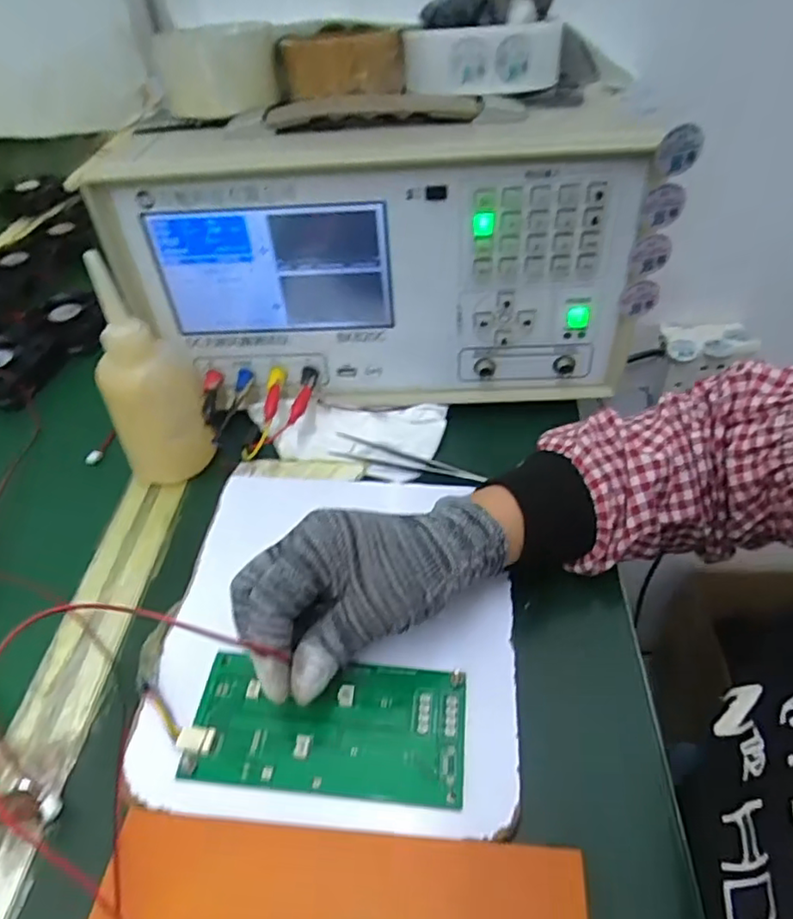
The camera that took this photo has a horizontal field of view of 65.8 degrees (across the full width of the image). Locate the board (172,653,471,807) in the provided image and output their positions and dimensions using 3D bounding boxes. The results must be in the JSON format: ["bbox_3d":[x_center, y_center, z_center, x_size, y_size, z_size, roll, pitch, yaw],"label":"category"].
[{"bbox_3d":[-0.035,0.131,0.304,0.135,0.011,0.064,1,42,3],"label":"board"}]

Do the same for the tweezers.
[{"bbox_3d":[0.008,-0.001,0.442,0.113,0.007,0.017,9,46,17],"label":"tweezers"}]

